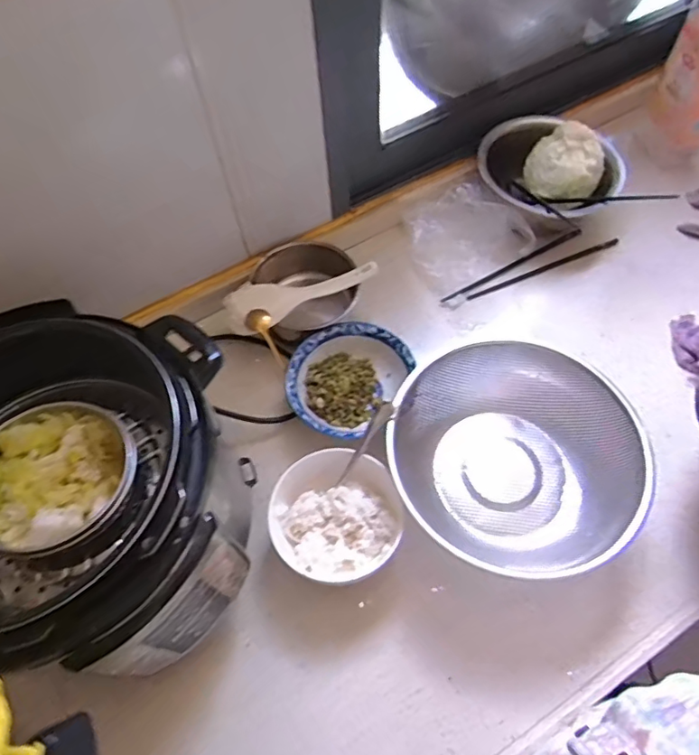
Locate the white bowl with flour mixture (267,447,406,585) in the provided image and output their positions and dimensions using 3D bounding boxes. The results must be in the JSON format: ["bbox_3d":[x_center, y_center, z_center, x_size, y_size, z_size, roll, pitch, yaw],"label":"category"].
[{"bbox_3d":[-0.012,0.142,0.549,0.131,0.063,0.119,-20,61,-9],"label":"white bowl with flour mixture"}]

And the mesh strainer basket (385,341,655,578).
[{"bbox_3d":[0.169,0.082,0.563,0.245,0.086,0.211,30,65,18],"label":"mesh strainer basket"}]

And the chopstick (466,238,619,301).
[{"bbox_3d":[0.267,-0.149,0.741,0.233,0.008,0.012,-22,62,-10],"label":"chopstick"}]

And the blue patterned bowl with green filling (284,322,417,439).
[{"bbox_3d":[-0.005,0.003,0.637,0.123,0.043,0.145,29,65,17],"label":"blue patterned bowl with green filling"}]

